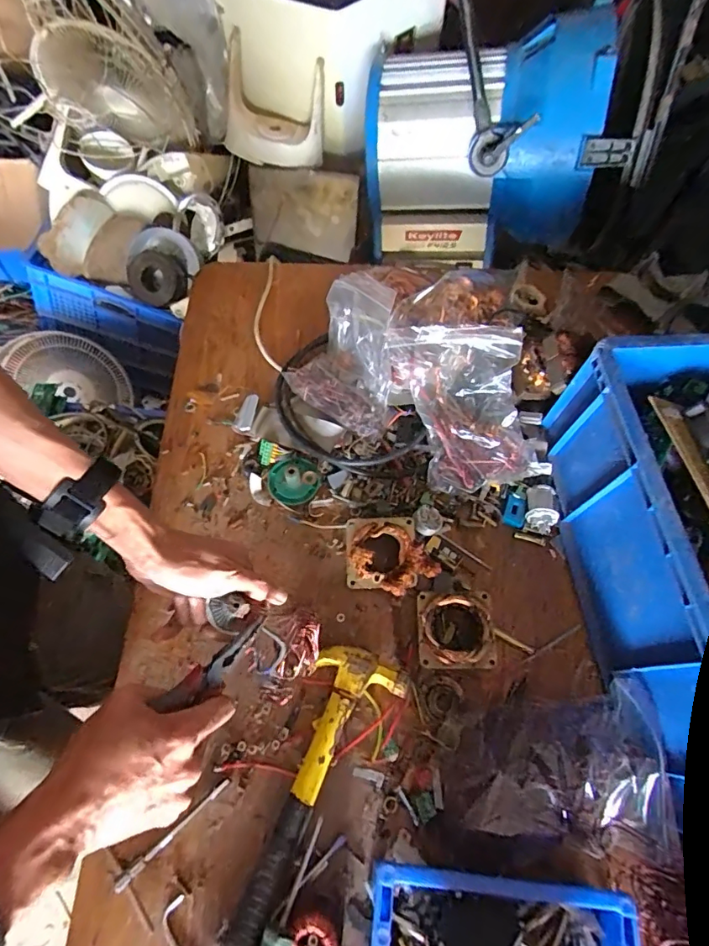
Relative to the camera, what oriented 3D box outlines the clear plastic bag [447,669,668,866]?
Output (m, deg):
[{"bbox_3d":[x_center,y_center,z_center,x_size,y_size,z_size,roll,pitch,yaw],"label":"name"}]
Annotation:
[{"bbox_3d":[0.195,0.288,0.458,0.205,0.054,0.146,-1,64,-1],"label":"clear plastic bag"}]

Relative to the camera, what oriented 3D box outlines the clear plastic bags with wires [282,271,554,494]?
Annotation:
[{"bbox_3d":[0.080,-0.113,0.610,0.361,0.128,0.209,22,66,9],"label":"clear plastic bags with wires"}]

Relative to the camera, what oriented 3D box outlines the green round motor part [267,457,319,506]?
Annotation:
[{"bbox_3d":[-0.082,0.007,0.619,0.064,0.033,0.065,1,65,-3],"label":"green round motor part"}]

